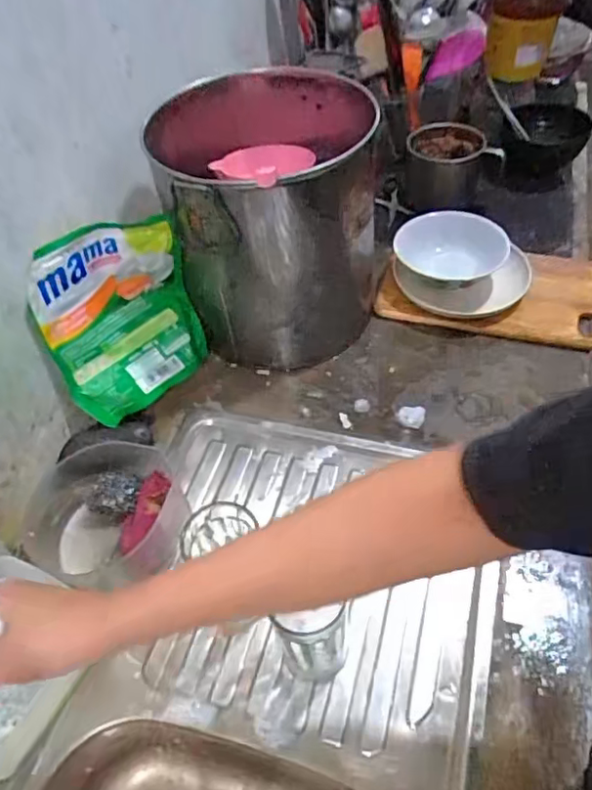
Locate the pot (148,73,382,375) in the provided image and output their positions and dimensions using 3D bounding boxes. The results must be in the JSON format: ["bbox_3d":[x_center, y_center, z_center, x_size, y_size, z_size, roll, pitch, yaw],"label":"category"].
[{"bbox_3d":[-0.022,-0.231,0.785,0.256,0.292,0.268,-6,50,0],"label":"pot"}]

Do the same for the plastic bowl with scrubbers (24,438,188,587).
[{"bbox_3d":[-0.214,0.128,0.632,0.168,0.073,0.136,2,51,7],"label":"plastic bowl with scrubbers"}]

